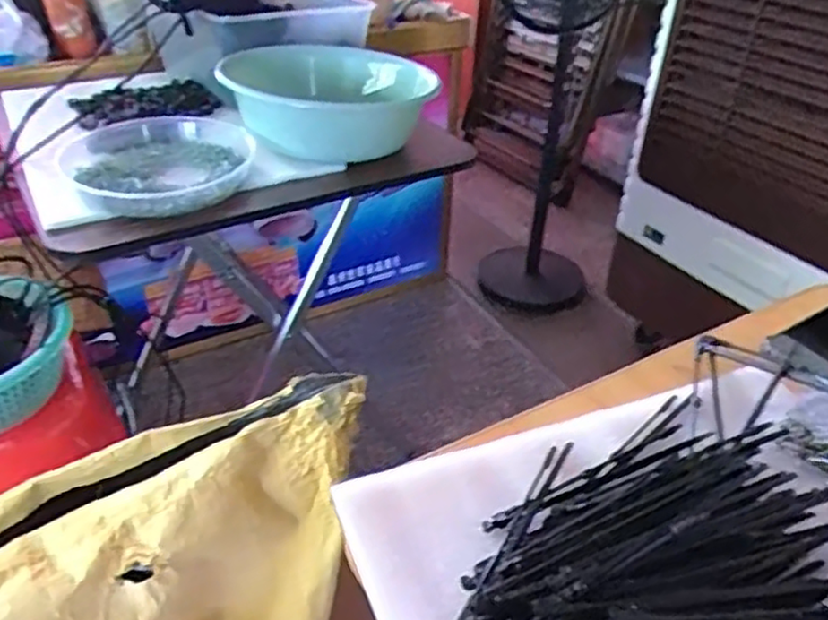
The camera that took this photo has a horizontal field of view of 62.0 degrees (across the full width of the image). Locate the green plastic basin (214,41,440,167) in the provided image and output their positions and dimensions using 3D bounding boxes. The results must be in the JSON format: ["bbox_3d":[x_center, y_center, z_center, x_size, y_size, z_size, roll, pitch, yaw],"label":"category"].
[{"bbox_3d":[-0.128,-0.303,0.995,0.265,0.093,0.265,1,35,-1],"label":"green plastic basin"}]

